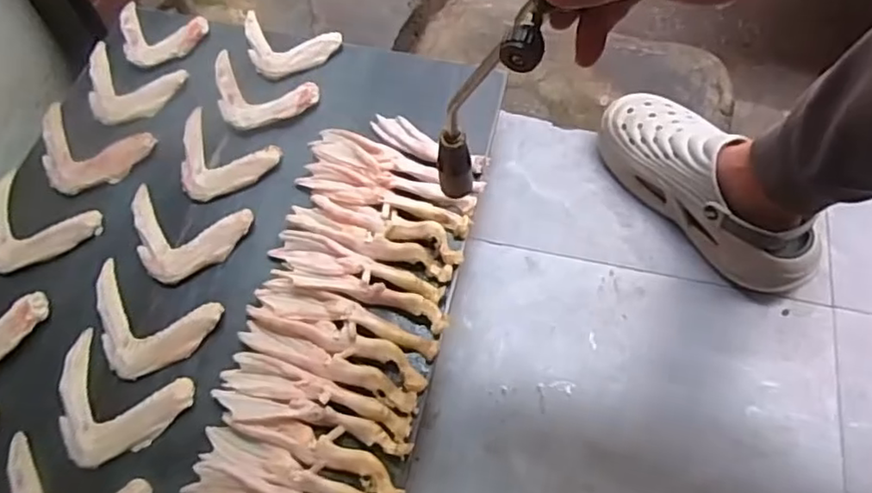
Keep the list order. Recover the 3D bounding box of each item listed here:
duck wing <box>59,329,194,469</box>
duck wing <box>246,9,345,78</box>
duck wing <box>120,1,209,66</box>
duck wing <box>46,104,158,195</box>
[{"bbox_3d":[-0.288,0.140,0.566,0.124,0.014,0.096,20,63,11],"label":"duck wing"},{"bbox_3d":[-0.184,-0.236,0.765,0.121,0.012,0.087,15,62,9],"label":"duck wing"},{"bbox_3d":[-0.341,-0.254,0.776,0.109,0.016,0.082,13,62,8],"label":"duck wing"},{"bbox_3d":[-0.386,-0.103,0.695,0.135,0.013,0.095,16,62,9],"label":"duck wing"}]

